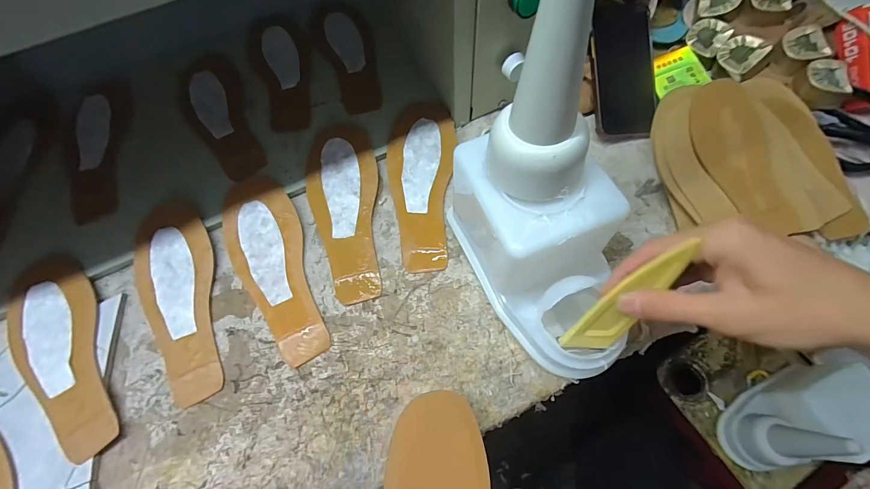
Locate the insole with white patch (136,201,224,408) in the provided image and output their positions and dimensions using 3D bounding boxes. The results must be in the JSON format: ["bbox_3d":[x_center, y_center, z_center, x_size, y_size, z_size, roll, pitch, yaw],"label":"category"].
[{"bbox_3d":[-0.260,0.050,0.369,0.070,0.010,0.212,-18,69,-6],"label":"insole with white patch"}]

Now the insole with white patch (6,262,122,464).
[{"bbox_3d":[-0.359,0.100,0.351,0.072,0.009,0.212,-26,70,-9],"label":"insole with white patch"}]

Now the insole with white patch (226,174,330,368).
[{"bbox_3d":[-0.171,0.019,0.384,0.073,0.008,0.215,-21,71,-8],"label":"insole with white patch"}]

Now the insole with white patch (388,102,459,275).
[{"bbox_3d":[-0.017,-0.071,0.411,0.074,0.011,0.205,0,69,1],"label":"insole with white patch"}]

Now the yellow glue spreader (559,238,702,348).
[{"bbox_3d":[0.140,0.043,0.265,0.037,0.120,0.006,20,39,-8],"label":"yellow glue spreader"}]

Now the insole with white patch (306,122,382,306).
[{"bbox_3d":[-0.100,-0.045,0.403,0.075,0.009,0.215,-8,69,-2],"label":"insole with white patch"}]

